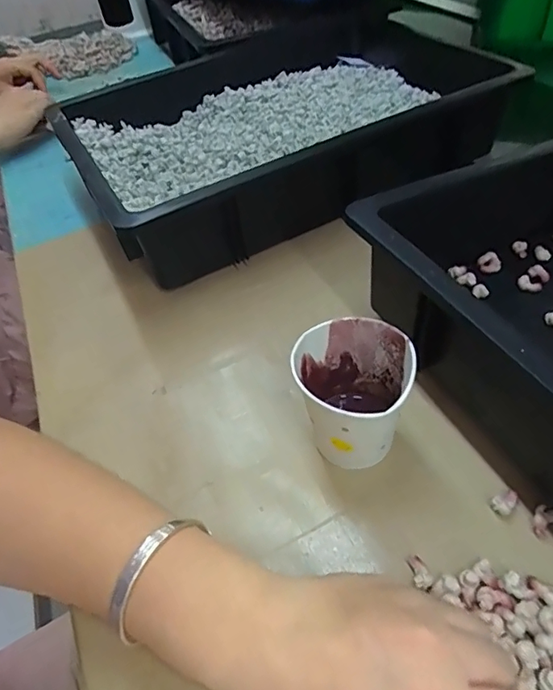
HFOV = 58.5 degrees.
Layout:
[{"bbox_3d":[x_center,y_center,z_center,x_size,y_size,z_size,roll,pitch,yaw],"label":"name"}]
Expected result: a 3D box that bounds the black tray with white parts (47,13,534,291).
[{"bbox_3d":[0.004,-0.246,0.567,0.446,0.105,0.306,-26,50,-15],"label":"black tray with white parts"}]

